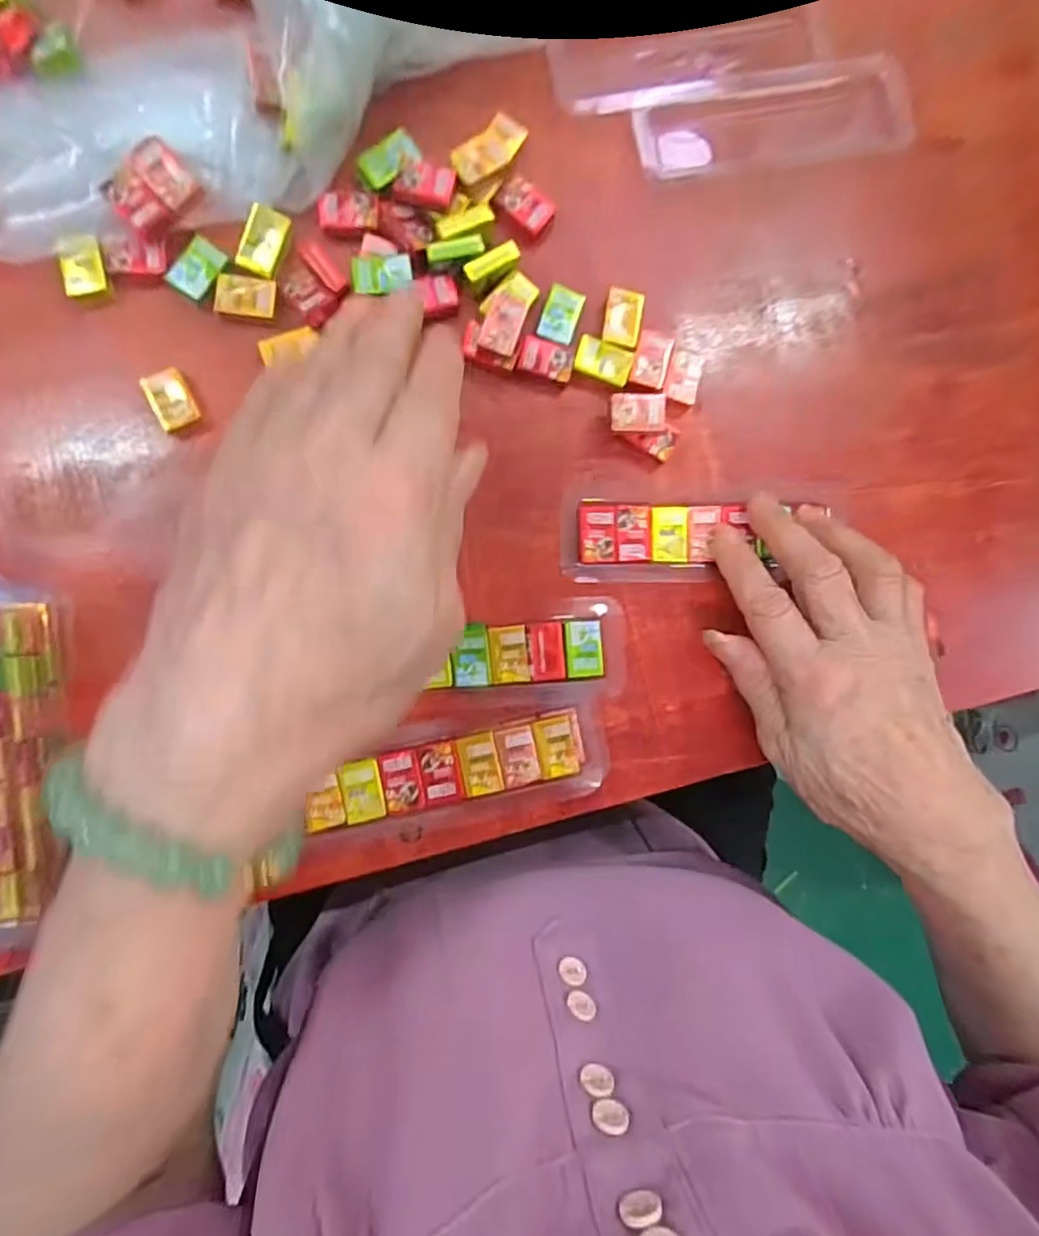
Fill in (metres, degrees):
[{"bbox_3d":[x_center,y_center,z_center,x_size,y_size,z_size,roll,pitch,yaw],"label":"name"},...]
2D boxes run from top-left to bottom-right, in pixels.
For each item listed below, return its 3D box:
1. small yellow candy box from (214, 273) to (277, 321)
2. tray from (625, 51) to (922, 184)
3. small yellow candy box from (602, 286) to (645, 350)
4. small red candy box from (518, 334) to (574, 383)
[{"bbox_3d":[-0.120,-0.141,0.265,0.025,0.004,0.017,7,89,-6],"label":"small yellow candy box"},{"bbox_3d":[0.124,-0.237,0.290,0.134,0.013,0.034,-13,91,-6],"label":"tray"},{"bbox_3d":[0.049,-0.140,0.281,0.017,0.004,0.027,10,89,-6],"label":"small yellow candy box"},{"bbox_3d":[0.012,-0.119,0.280,0.024,0.007,0.017,12,89,-6],"label":"small red candy box"}]

